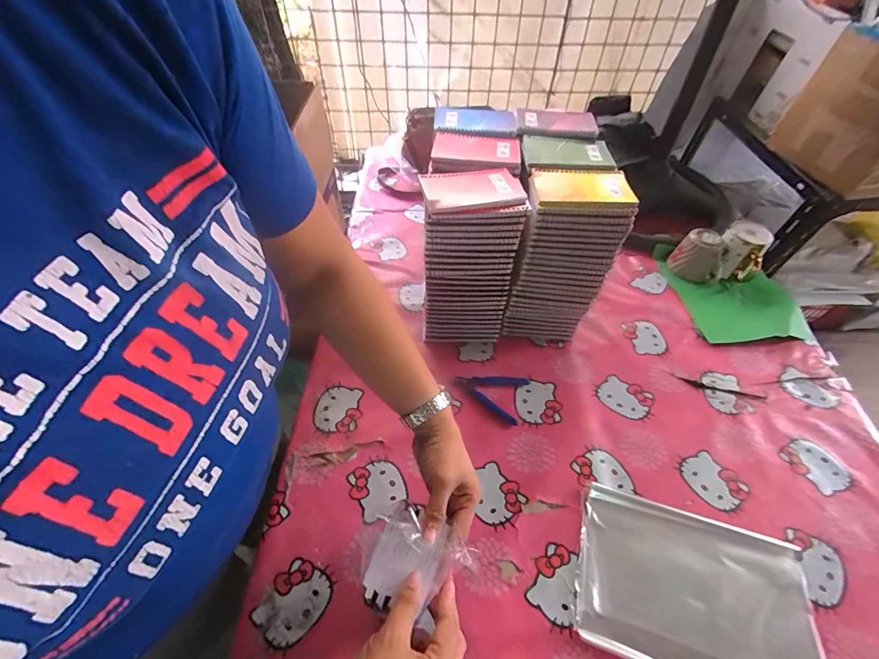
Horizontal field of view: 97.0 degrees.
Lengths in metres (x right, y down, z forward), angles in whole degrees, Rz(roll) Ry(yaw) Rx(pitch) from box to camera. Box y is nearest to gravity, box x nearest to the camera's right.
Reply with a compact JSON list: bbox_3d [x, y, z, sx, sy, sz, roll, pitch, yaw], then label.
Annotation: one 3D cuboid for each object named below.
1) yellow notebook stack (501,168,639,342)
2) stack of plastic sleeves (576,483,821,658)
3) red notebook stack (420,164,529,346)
[{"bbox_3d":[0.189,-0.107,0.634,0.139,0.279,0.099,4,50,2],"label":"yellow notebook stack"},{"bbox_3d":[0.306,0.314,0.472,0.261,0.006,0.180,15,52,11],"label":"stack of plastic sleeves"},{"bbox_3d":[0.043,-0.105,0.627,0.140,0.283,0.105,-4,51,-5],"label":"red notebook stack"}]

